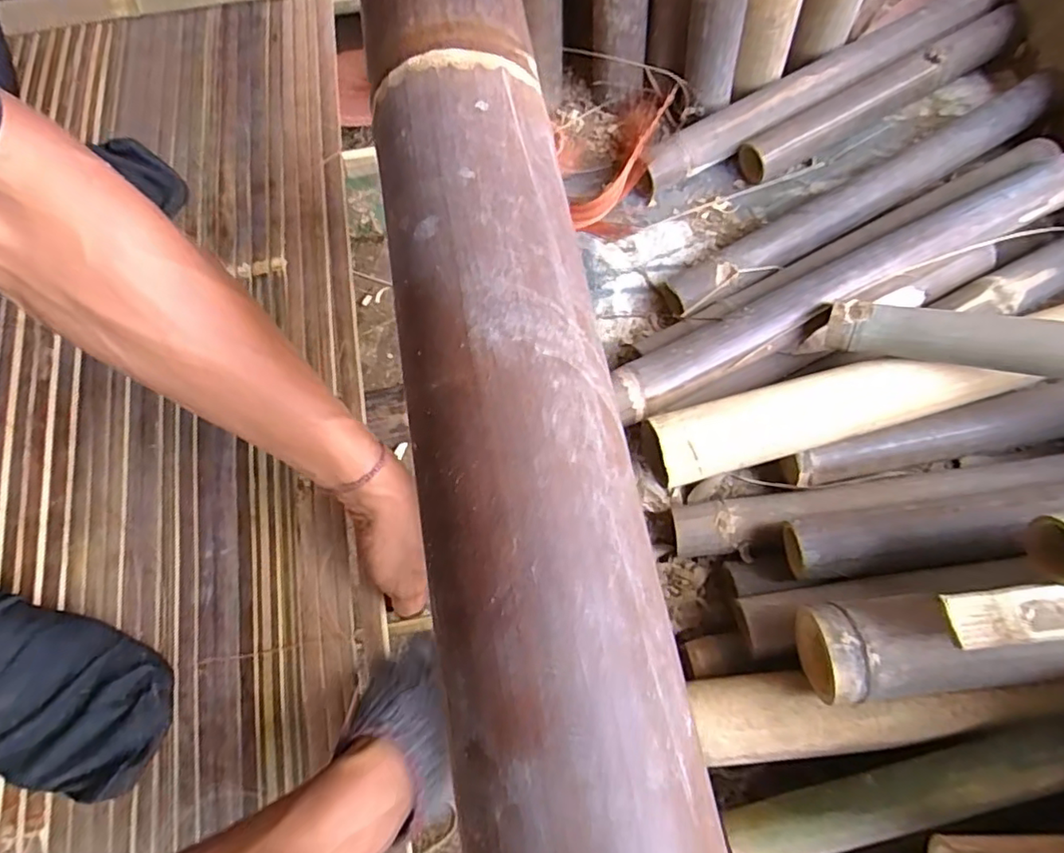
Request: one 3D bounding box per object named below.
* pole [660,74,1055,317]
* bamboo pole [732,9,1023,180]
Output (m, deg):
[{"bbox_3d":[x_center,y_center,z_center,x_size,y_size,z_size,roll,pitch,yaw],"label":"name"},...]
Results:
[{"bbox_3d":[0.437,-0.309,0.796,0.584,0.069,0.069,-29,74,-5],"label":"pole"},{"bbox_3d":[0.489,-0.471,0.844,0.439,0.053,0.067,-28,74,-5],"label":"bamboo pole"}]

